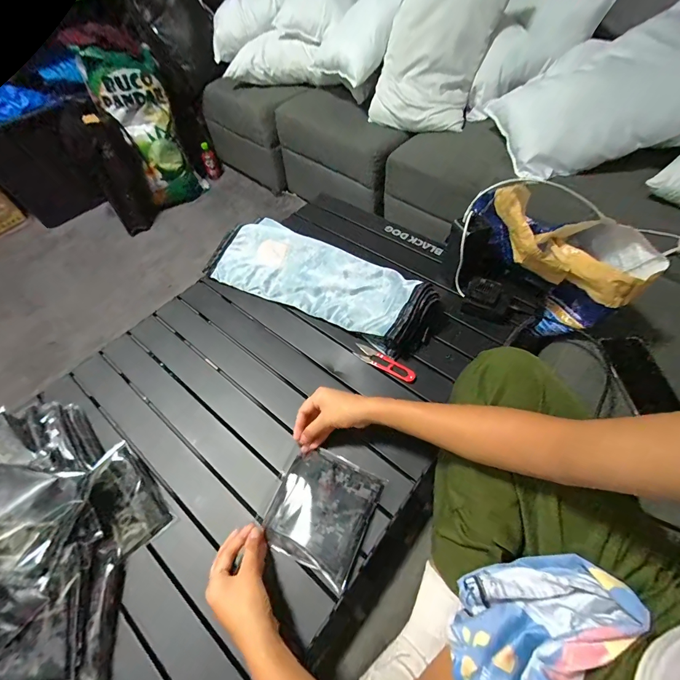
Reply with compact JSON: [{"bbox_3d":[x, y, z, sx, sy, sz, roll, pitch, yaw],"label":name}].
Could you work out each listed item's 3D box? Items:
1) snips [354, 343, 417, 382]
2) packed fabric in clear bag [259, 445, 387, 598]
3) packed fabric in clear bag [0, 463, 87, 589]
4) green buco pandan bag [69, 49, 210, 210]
[{"bbox_3d":[0.077,0.040,0.603,0.119,0.010,0.027,29,62,22],"label":"snips"},{"bbox_3d":[-0.025,0.227,0.469,0.133,0.025,0.138,22,59,17],"label":"packed fabric in clear bag"},{"bbox_3d":[-0.403,0.220,0.421,0.141,0.023,0.120,3,55,5],"label":"packed fabric in clear bag"},{"bbox_3d":[-0.819,-0.894,1.495,0.274,0.557,0.182,-26,57,-14],"label":"green buco pandan bag"}]

